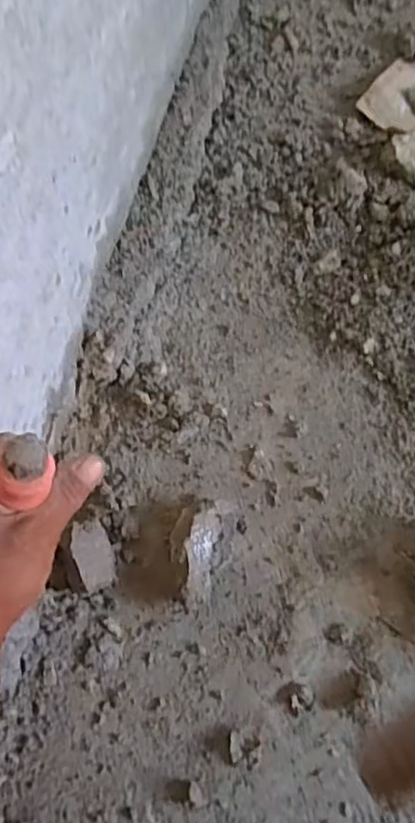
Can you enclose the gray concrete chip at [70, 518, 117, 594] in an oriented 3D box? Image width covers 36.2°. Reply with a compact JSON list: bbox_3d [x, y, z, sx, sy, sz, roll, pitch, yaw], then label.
[{"bbox_3d":[-0.091,0.112,0.493,0.012,0.036,0.053,-27,72,36],"label":"gray concrete chip"}]

